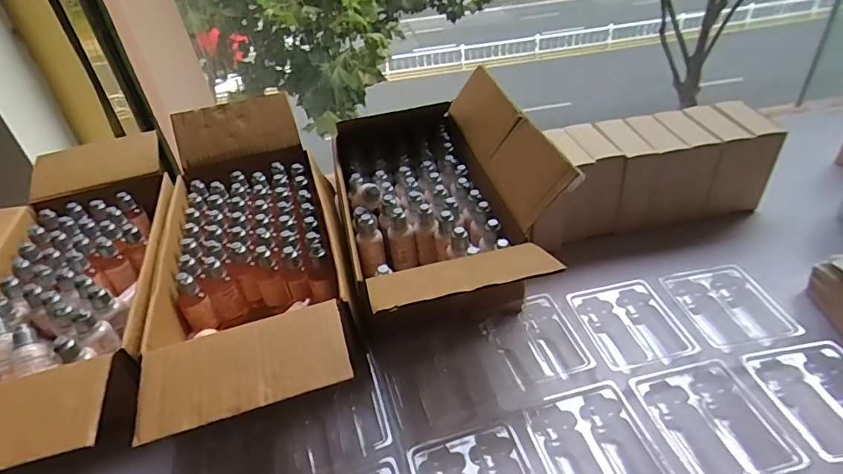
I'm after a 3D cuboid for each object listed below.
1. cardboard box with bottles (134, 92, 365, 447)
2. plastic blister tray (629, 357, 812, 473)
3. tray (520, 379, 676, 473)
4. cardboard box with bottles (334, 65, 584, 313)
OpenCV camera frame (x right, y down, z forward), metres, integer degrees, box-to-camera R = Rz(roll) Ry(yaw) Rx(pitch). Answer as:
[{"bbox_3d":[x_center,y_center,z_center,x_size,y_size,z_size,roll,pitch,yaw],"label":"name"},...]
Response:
[{"bbox_3d":[-0.179,0.008,0.518,0.178,0.134,0.431,-14,38,-10],"label":"cardboard box with bottles"},{"bbox_3d":[0.221,0.147,0.372,0.090,0.021,0.103,-13,38,-8],"label":"plastic blister tray"},{"bbox_3d":[0.130,0.162,0.366,0.089,0.014,0.106,-13,38,-9],"label":"tray"},{"bbox_3d":[0.023,-0.042,0.536,0.211,0.140,0.375,-13,38,-9],"label":"cardboard box with bottles"}]

